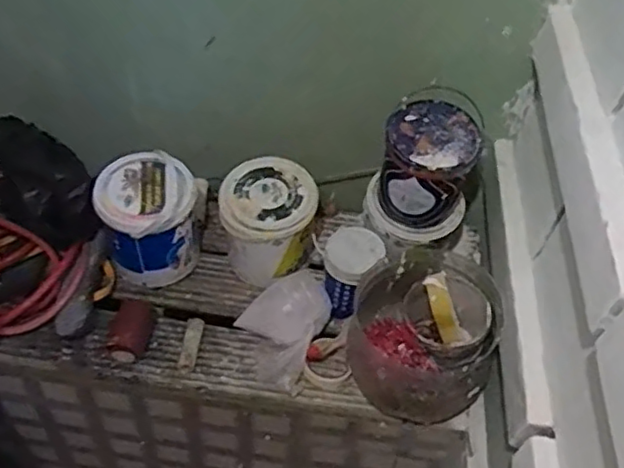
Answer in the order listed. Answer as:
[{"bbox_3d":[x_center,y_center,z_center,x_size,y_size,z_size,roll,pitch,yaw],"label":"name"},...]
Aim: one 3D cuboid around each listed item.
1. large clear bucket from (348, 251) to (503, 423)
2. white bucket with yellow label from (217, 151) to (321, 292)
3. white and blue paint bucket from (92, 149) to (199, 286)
[{"bbox_3d":[0.193,0.177,1.101,0.225,0.203,0.243,3,47,-3],"label":"large clear bucket"},{"bbox_3d":[-0.087,-0.017,1.248,0.170,0.211,0.160,3,47,-3],"label":"white bucket with yellow label"},{"bbox_3d":[-0.310,-0.020,1.237,0.182,0.233,0.171,-16,51,-20],"label":"white and blue paint bucket"}]

